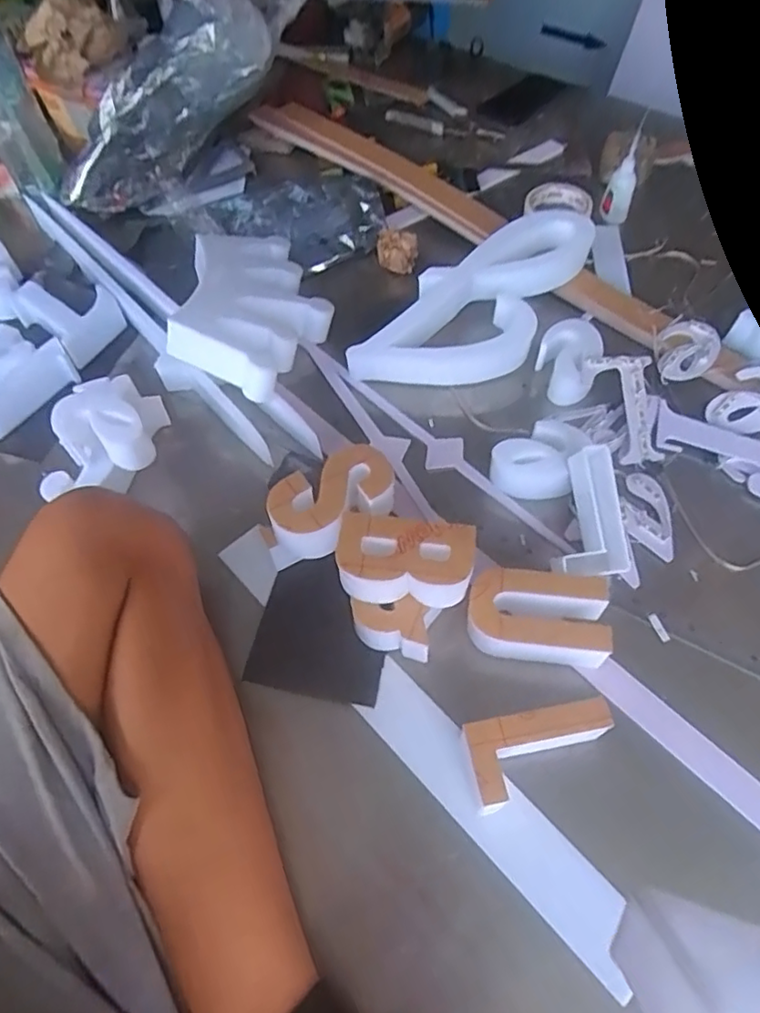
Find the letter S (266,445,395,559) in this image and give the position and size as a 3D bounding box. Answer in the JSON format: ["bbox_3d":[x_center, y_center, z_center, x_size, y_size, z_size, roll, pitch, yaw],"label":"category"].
[{"bbox_3d":[-0.038,-0.003,0.517,0.111,0.034,0.065,-29,61,-17],"label":"letter S"}]

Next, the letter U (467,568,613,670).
[{"bbox_3d":[0.129,0.093,0.506,0.109,0.050,0.065,7,57,5],"label":"letter U"}]

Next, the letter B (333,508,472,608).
[{"bbox_3d":[0.020,0.045,0.493,0.107,0.043,0.061,9,57,7],"label":"letter B"}]

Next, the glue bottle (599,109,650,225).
[{"bbox_3d":[0.325,-0.442,0.804,0.036,0.121,0.029,18,34,12],"label":"glue bottle"}]

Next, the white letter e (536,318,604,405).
[{"bbox_3d":[0.206,-0.162,0.663,0.064,0.040,0.093,15,59,10],"label":"white letter e"}]

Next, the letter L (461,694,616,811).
[{"bbox_3d":[0.117,0.181,0.447,0.109,0.047,0.055,-12,57,-7],"label":"letter L"}]

